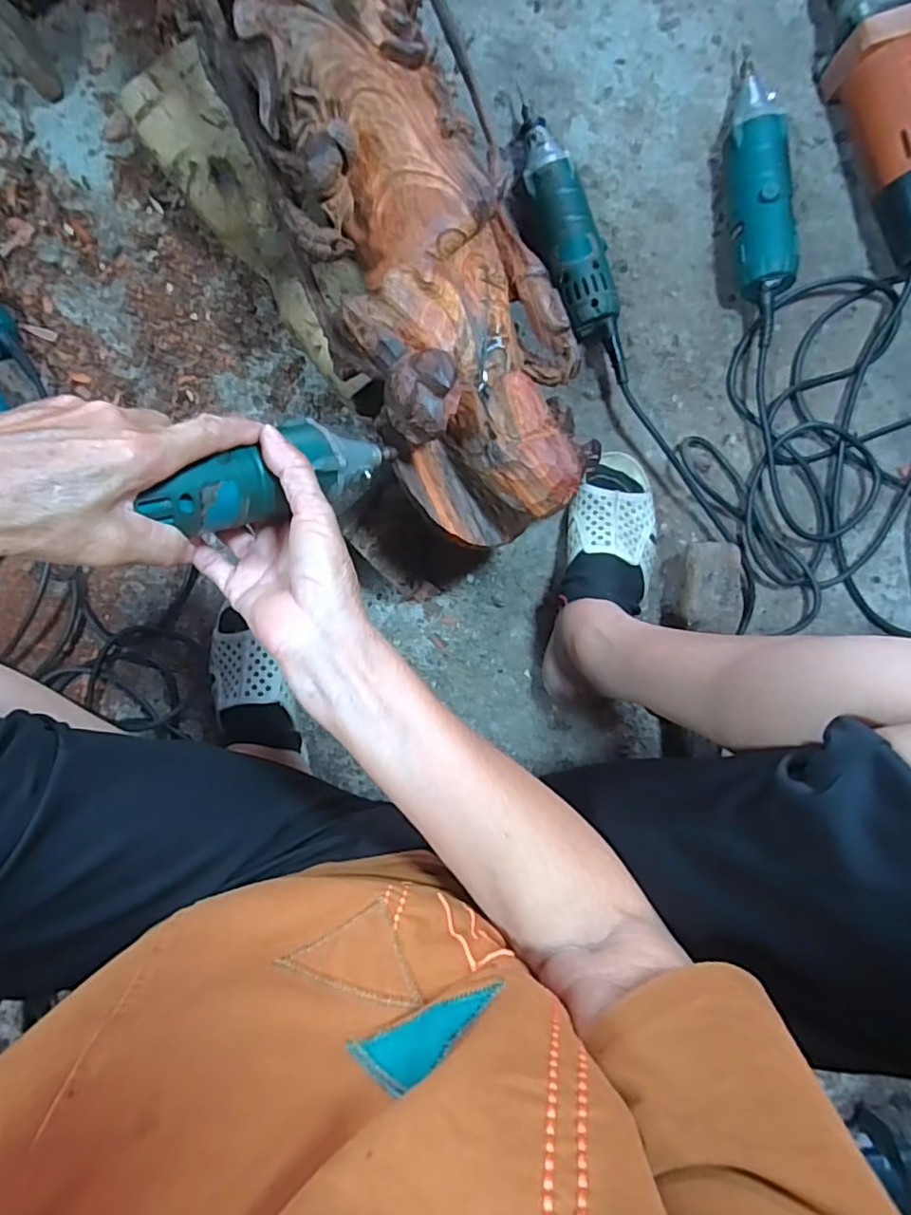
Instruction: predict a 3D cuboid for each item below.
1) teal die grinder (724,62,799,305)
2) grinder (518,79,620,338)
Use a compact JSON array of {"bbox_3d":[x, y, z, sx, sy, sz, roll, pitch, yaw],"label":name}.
[{"bbox_3d":[0.271,-0.396,0.549,0.049,0.058,0.222,-4,94,1],"label":"teal die grinder"},{"bbox_3d":[0.098,-0.359,0.559,0.054,0.054,0.218,-19,94,2],"label":"grinder"}]

